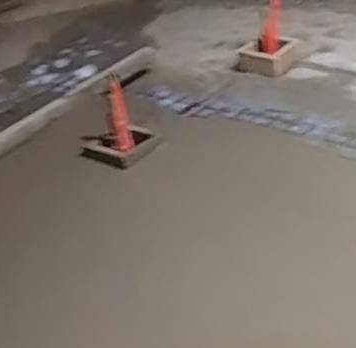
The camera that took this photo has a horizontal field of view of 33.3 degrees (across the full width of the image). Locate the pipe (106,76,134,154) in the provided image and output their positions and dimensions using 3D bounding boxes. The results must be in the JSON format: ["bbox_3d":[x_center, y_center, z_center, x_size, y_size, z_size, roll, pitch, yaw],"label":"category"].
[{"bbox_3d":[-0.137,-0.133,1.365,0.046,0.179,0.031,-11,32,-2],"label":"pipe"}]

